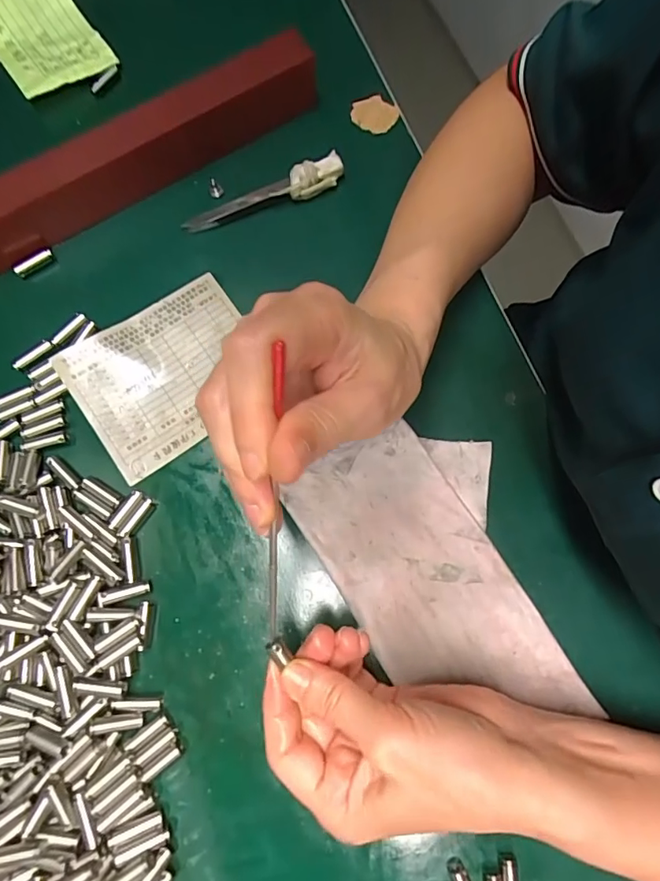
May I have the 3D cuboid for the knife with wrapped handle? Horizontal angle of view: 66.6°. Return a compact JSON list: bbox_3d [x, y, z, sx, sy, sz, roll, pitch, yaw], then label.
[{"bbox_3d":[-0.042,-0.155,0.319,0.105,0.019,0.014,-21,78,-6],"label":"knife with wrapped handle"}]

